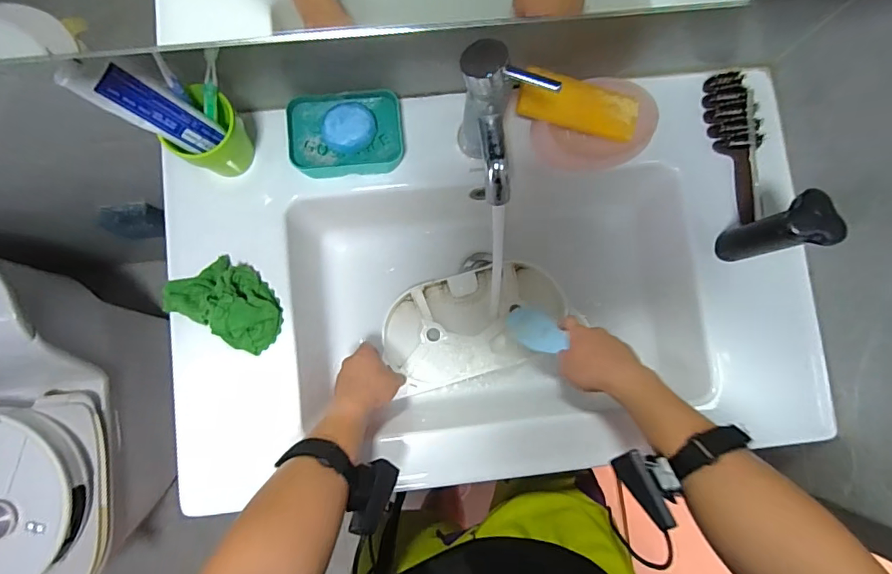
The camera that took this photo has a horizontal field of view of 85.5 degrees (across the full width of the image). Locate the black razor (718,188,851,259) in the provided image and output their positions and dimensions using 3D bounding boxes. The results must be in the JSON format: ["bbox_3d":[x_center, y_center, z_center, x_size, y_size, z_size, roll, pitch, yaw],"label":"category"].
[{"bbox_3d":[0.363,-0.060,0.547,0.051,0.141,0.054,1,83,-5],"label":"black razor"}]

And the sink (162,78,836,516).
[{"bbox_3d":[0.047,-0.027,0.678,0.793,0.181,0.482,-8,84,-5],"label":"sink"}]

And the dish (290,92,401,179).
[{"bbox_3d":[-0.122,-0.188,0.593,0.136,0.035,0.096,-5,84,-5],"label":"dish"}]

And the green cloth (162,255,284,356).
[{"bbox_3d":[-0.263,0.014,0.576,0.141,0.045,0.088,26,82,-1],"label":"green cloth"}]

